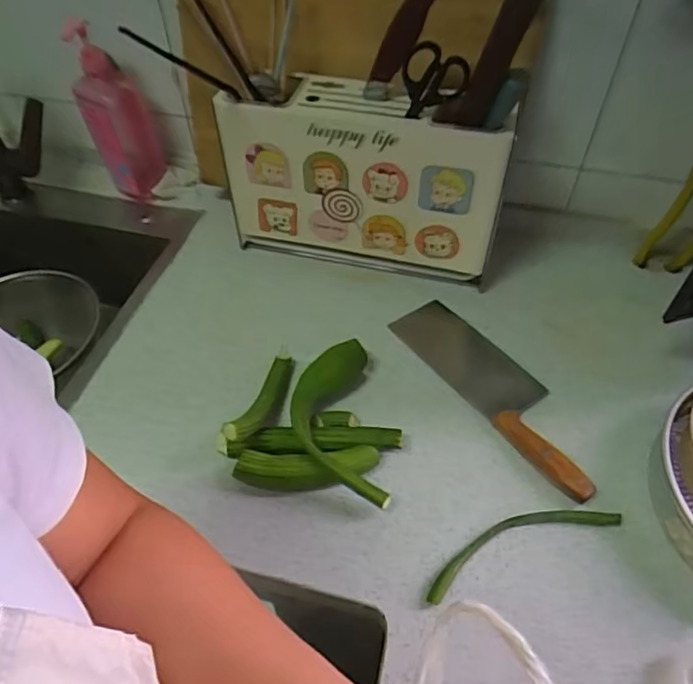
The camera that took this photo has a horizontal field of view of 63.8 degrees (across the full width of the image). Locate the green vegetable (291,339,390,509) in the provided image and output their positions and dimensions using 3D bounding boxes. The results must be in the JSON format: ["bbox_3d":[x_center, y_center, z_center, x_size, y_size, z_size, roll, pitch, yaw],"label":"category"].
[{"bbox_3d":[-0.012,0.090,0.618,0.093,0.046,0.201,-5,50,-3],"label":"green vegetable"}]

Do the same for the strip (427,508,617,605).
[{"bbox_3d":[0.168,0.196,0.549,0.206,0.012,0.044,-17,52,-13],"label":"strip"}]

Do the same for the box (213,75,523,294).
[{"bbox_3d":[0.021,-0.196,0.730,0.346,0.239,0.086,13,52,12],"label":"box"}]

